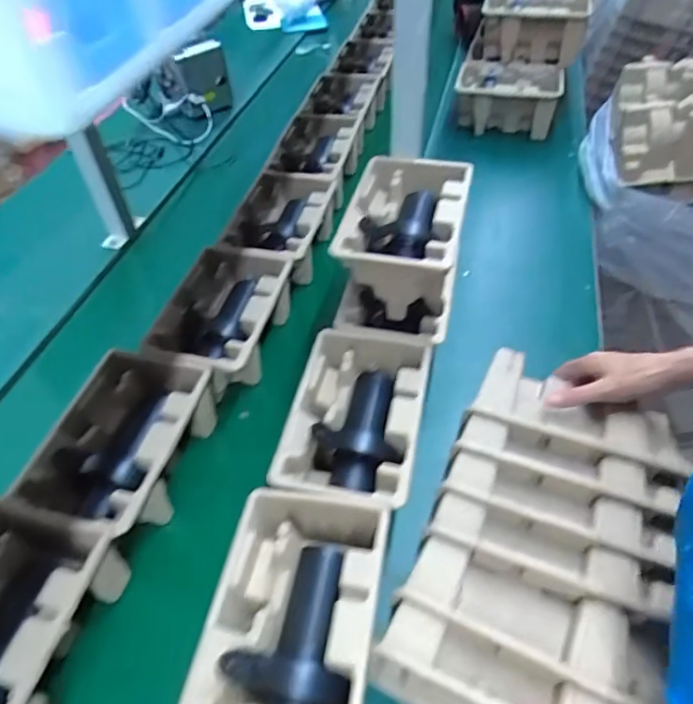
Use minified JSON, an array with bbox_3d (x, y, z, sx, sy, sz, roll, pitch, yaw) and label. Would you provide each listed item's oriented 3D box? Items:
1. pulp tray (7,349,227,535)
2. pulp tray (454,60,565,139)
[{"bbox_3d":[-0.260,0.113,0.647,0.154,0.099,0.240,10,50,11],"label":"pulp tray"},{"bbox_3d":[0.369,-0.578,1.213,0.228,0.117,0.153,13,51,13],"label":"pulp tray"}]

